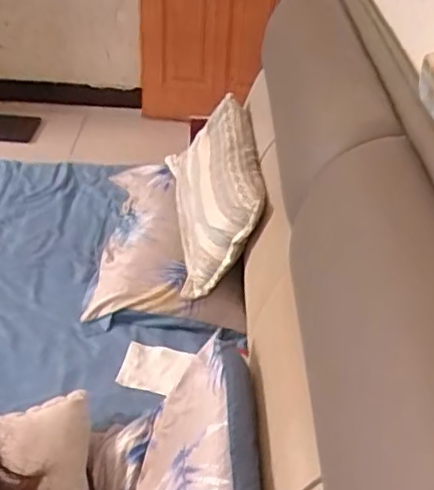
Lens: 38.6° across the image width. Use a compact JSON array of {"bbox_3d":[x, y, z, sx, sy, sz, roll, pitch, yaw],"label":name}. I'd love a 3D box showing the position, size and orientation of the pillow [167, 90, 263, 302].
[{"bbox_3d":[0.005,-0.161,1.740,0.141,0.314,0.692,22,29,-23],"label":"pillow"}]

